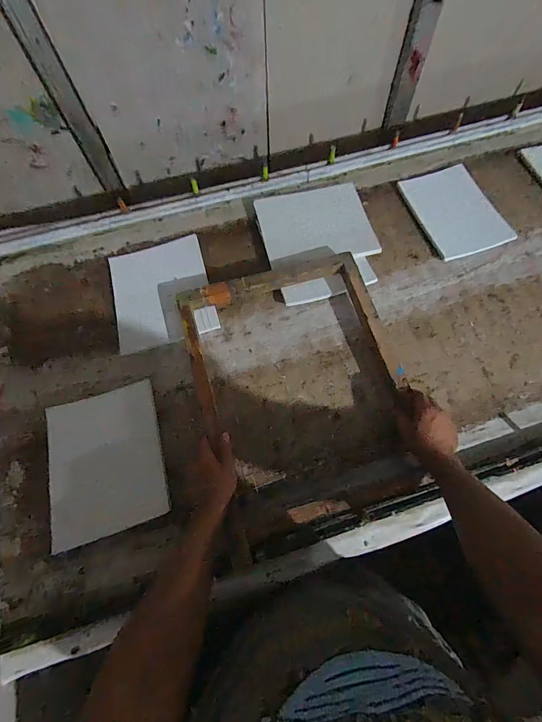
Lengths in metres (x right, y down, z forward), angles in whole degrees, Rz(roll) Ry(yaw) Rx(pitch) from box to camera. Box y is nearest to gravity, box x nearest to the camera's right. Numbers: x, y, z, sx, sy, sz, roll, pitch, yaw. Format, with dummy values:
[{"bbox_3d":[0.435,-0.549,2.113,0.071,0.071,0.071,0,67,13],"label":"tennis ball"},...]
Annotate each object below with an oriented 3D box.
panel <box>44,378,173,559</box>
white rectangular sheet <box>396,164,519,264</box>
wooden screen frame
[{"bbox_3d":[-0.324,0.193,0.680,0.216,0.013,0.272,-16,69,-7],"label":"panel"},{"bbox_3d":[0.468,-0.389,0.886,0.195,0.022,0.275,-18,69,-6],"label":"white rectangular sheet"},{"bbox_3d":[0.053,0.029,0.675,0.396,0.042,0.517,-16,69,-5],"label":"wooden screen frame"}]

